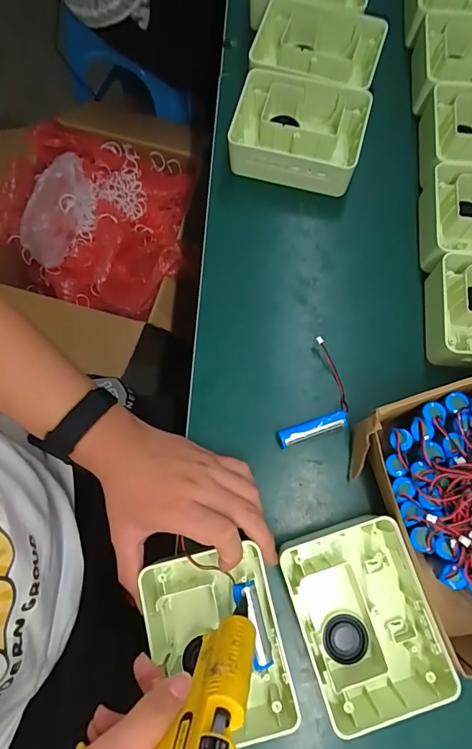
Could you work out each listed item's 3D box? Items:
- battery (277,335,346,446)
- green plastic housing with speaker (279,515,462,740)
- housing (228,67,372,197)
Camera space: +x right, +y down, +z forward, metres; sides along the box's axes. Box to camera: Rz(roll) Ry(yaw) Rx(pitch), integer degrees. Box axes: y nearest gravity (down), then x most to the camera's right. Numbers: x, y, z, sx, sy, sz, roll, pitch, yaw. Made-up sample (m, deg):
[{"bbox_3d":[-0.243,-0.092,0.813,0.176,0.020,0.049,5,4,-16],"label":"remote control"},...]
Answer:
[{"bbox_3d":[0.087,0.026,0.427,0.057,0.023,0.110,23,77,4],"label":"battery"},{"bbox_3d":[0.106,0.205,0.367,0.107,0.047,0.148,-17,77,-5],"label":"green plastic housing with speaker"},{"bbox_3d":[0.070,-0.269,0.487,0.140,0.061,0.105,12,76,2],"label":"housing"}]

